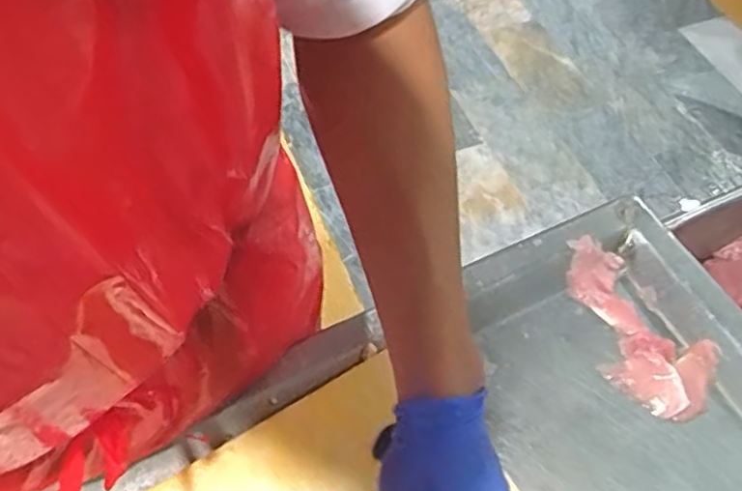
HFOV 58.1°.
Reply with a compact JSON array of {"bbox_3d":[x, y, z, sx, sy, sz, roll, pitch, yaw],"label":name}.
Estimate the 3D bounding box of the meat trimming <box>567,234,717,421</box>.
[{"bbox_3d":[0.213,0.066,0.549,0.081,0.030,0.157,-32,63,-22],"label":"meat trimming"}]

